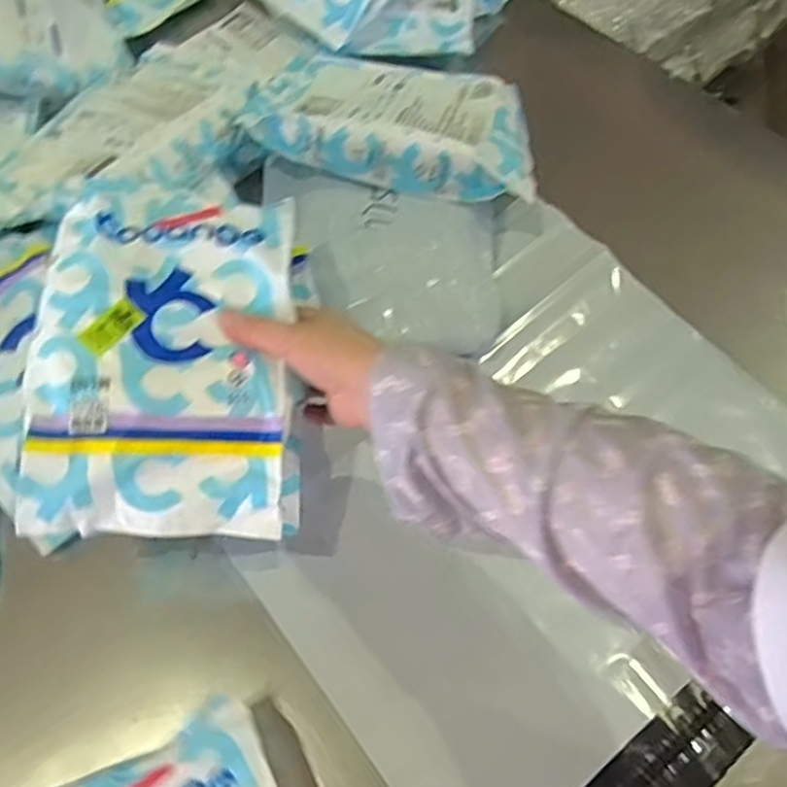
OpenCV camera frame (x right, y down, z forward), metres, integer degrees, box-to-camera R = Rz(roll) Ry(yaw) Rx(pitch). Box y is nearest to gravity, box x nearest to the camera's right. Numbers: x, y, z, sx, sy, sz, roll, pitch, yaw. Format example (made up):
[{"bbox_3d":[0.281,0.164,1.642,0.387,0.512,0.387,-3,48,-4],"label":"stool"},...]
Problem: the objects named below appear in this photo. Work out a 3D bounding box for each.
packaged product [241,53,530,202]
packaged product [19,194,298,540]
[{"bbox_3d":[0.006,-0.282,0.699,0.287,0.047,0.182,15,62,7],"label":"packaged product"},{"bbox_3d":[-0.157,-0.031,0.498,0.172,0.031,0.248,-1,73,-9],"label":"packaged product"}]

